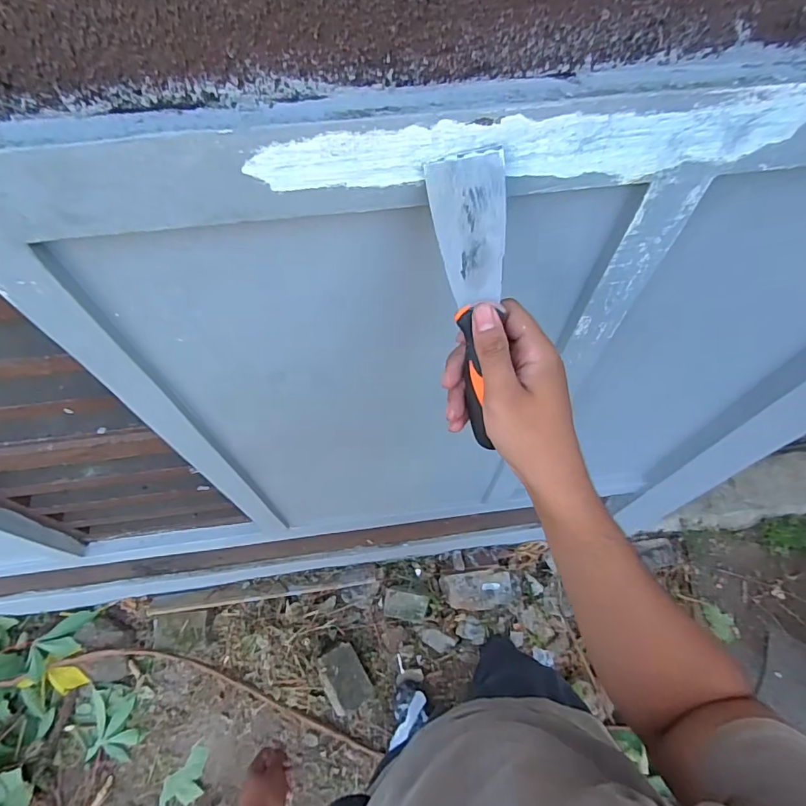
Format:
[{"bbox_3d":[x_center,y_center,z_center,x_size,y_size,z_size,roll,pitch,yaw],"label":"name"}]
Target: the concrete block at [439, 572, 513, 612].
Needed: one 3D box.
[{"bbox_3d":[0.221,0.563,1.419,0.208,0.069,0.104,-5,62,-2],"label":"concrete block"}]

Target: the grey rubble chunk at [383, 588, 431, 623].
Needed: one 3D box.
[{"bbox_3d":[0.007,0.601,1.399,0.129,0.041,0.076,11,62,6],"label":"grey rubble chunk"}]

